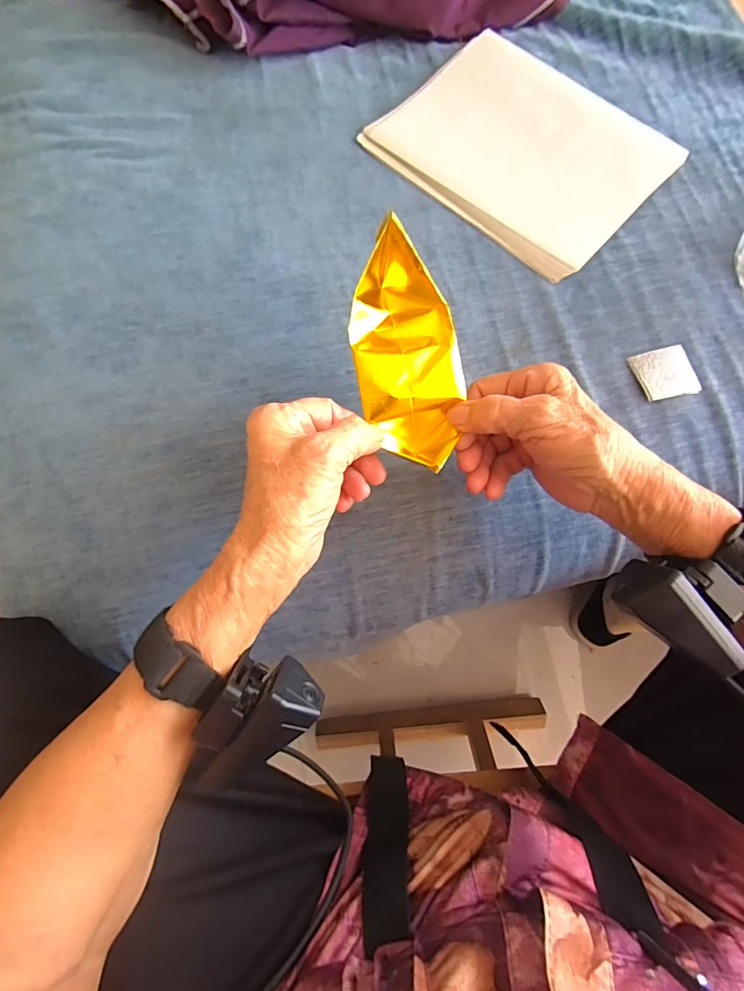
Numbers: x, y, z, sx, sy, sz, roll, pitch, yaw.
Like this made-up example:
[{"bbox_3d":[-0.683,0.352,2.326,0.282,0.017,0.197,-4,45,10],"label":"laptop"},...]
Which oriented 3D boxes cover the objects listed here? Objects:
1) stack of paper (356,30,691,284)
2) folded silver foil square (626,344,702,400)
[{"bbox_3d":[0.145,-0.339,0.423,0.250,0.010,0.198,42,80,10],"label":"stack of paper"},{"bbox_3d":[0.236,-0.098,0.353,0.043,0.008,0.043,-13,75,-4],"label":"folded silver foil square"}]

